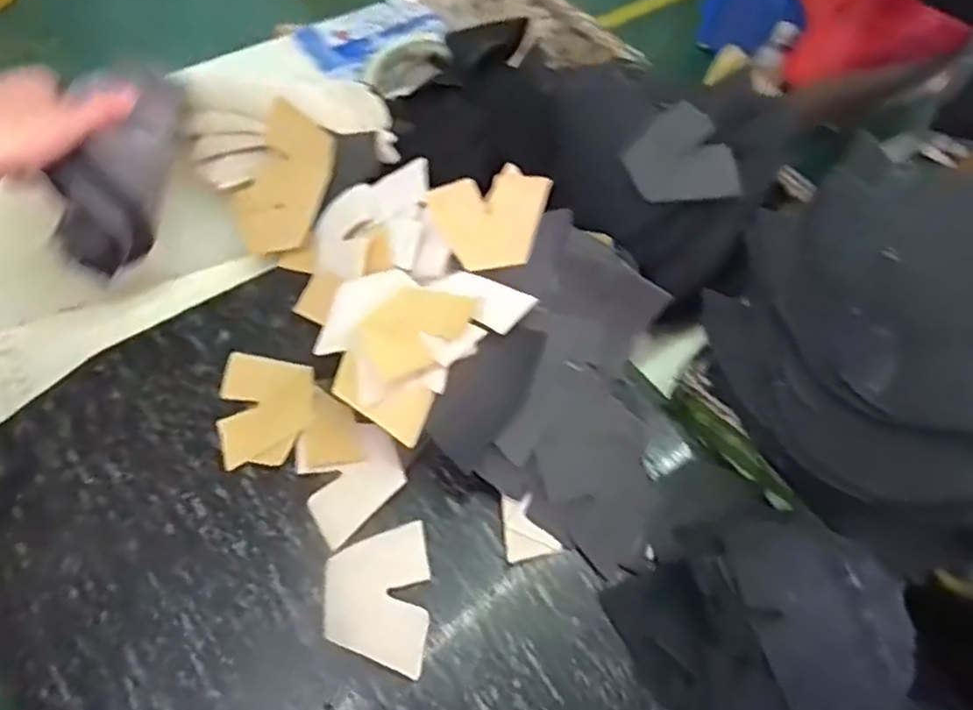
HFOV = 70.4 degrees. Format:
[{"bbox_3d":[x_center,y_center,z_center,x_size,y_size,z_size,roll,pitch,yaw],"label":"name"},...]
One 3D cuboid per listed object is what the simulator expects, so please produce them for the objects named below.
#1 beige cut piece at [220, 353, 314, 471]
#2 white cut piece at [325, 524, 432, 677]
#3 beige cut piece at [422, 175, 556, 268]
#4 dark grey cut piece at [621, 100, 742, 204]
[{"bbox_3d":[-0.140,0.031,0.440,0.059,0.008,0.077,-5,59,-6],"label":"beige cut piece"},{"bbox_3d":[-0.060,0.134,0.379,0.055,0.004,0.077,-2,59,-5],"label":"white cut piece"},{"bbox_3d":[0.005,-0.088,0.463,0.079,0.011,0.057,-11,98,-6],"label":"beige cut piece"},{"bbox_3d":[0.124,-0.127,0.451,0.060,0.004,0.074,-25,66,9],"label":"dark grey cut piece"}]

